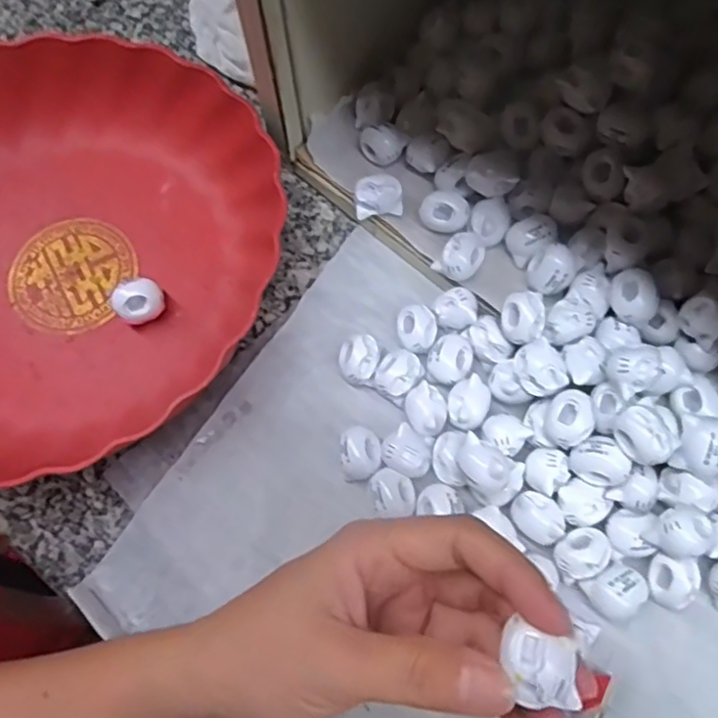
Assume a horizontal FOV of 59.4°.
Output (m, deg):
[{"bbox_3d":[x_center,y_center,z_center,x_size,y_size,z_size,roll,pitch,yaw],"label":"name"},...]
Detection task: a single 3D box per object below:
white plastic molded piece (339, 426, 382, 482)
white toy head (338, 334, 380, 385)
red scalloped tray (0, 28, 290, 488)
[{"bbox_3d":[0.001,0.047,0.305,0.019,0.019,0.024,-5,71,2],"label":"white plastic molded piece"},{"bbox_3d":[0.000,0.002,0.321,0.019,0.021,0.024,-3,71,2],"label":"white toy head"},{"bbox_3d":[-0.165,-0.065,0.341,0.245,0.050,0.238,-32,72,-8],"label":"red scalloped tray"}]

